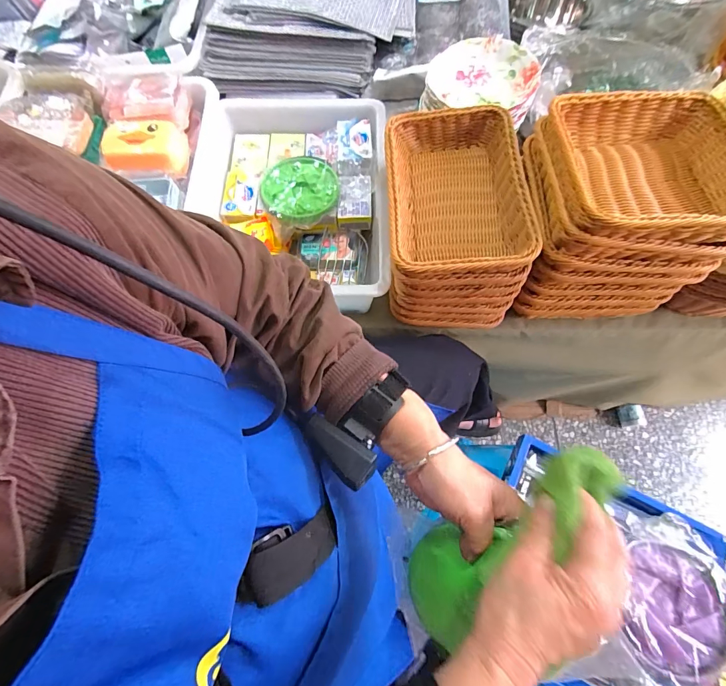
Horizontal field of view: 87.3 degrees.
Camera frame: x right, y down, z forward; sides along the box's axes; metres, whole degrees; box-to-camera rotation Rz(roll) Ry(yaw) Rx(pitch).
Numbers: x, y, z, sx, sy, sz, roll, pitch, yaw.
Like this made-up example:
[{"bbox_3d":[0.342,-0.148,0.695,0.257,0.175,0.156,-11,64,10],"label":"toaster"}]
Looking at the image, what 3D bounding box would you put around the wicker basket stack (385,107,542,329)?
[{"bbox_3d":[0.130,-0.188,0.581,0.185,0.161,0.277,-1,68,2],"label":"wicker basket stack"}]

